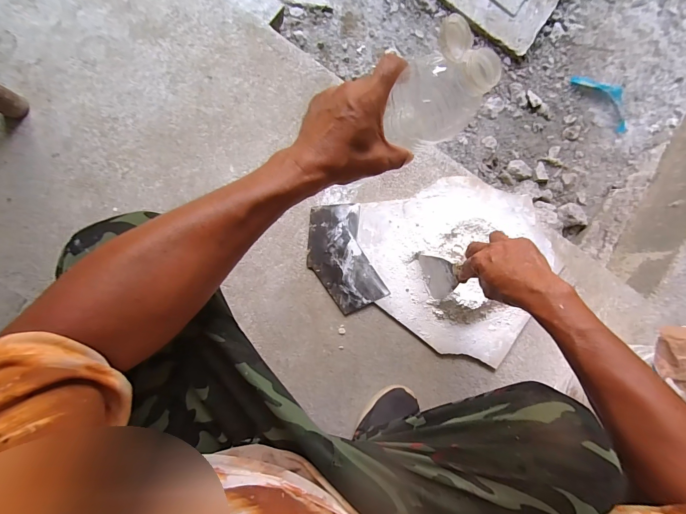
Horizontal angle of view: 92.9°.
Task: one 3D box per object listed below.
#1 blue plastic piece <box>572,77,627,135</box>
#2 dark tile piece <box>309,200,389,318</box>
[{"bbox_3d":[0.806,-0.490,0.993,0.224,0.015,0.109,44,85,-4],"label":"blue plastic piece"},{"bbox_3d":[-0.001,0.000,0.644,0.123,0.007,0.211,-20,92,-6],"label":"dark tile piece"}]

